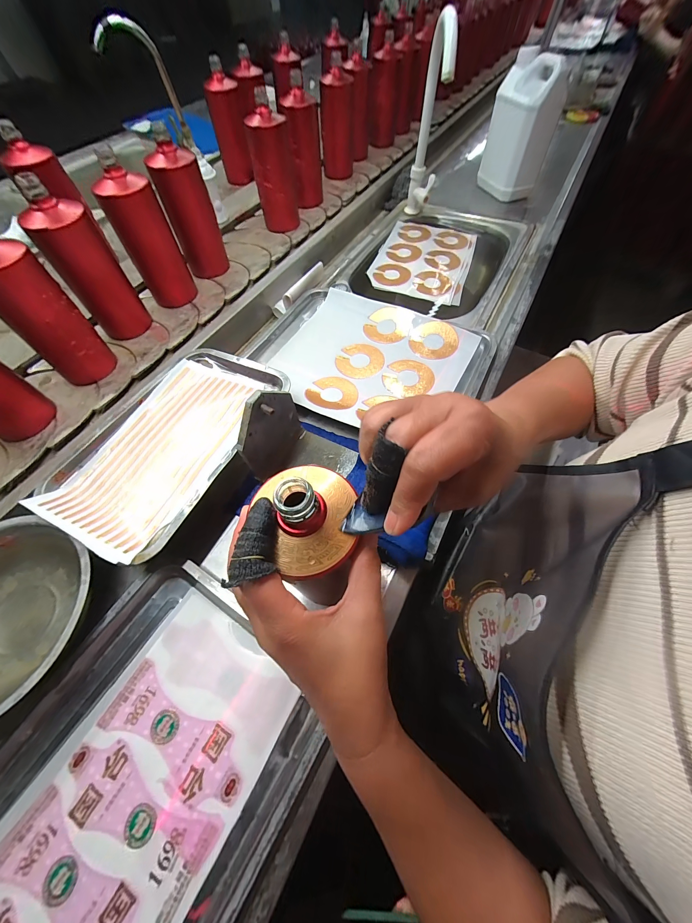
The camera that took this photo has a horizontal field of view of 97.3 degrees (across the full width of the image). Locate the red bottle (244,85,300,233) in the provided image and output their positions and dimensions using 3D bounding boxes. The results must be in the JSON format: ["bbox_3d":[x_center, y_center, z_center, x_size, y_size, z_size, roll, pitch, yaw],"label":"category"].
[{"bbox_3d":[-0.156,-0.638,0.657,0.085,0.192,0.106,-5,63,-5],"label":"red bottle"}]

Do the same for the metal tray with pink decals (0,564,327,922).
[{"bbox_3d":[-0.194,0.294,0.258,0.248,0.030,0.320,30,65,12],"label":"metal tray with pink decals"}]

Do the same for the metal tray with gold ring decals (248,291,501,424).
[{"bbox_3d":[0.032,-0.171,0.517,0.362,0.052,0.271,27,64,11],"label":"metal tray with gold ring decals"}]

